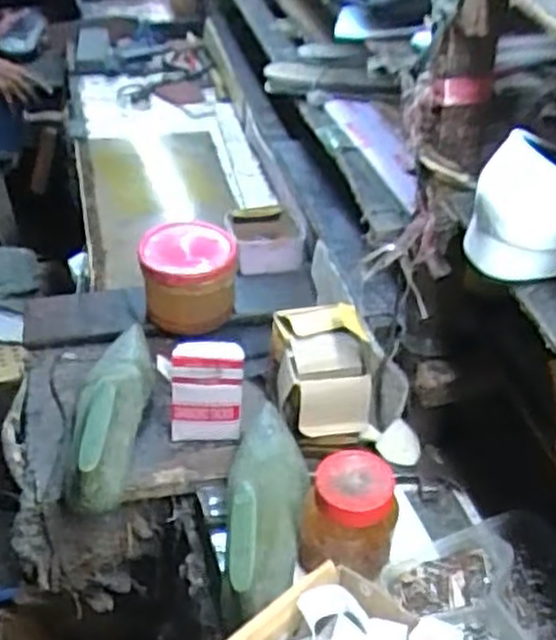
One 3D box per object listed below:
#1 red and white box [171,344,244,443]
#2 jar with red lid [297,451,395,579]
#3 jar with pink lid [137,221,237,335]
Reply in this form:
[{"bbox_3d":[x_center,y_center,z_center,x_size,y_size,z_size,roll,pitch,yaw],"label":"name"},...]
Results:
[{"bbox_3d":[-0.077,0.078,0.824,0.080,0.123,0.027,-1,39,-1],"label":"red and white box"},{"bbox_3d":[0.060,0.179,0.686,0.080,0.105,0.074,0,39,0],"label":"jar with red lid"},{"bbox_3d":[-0.110,-0.051,0.968,0.112,0.106,0.114,0,39,0],"label":"jar with pink lid"}]

